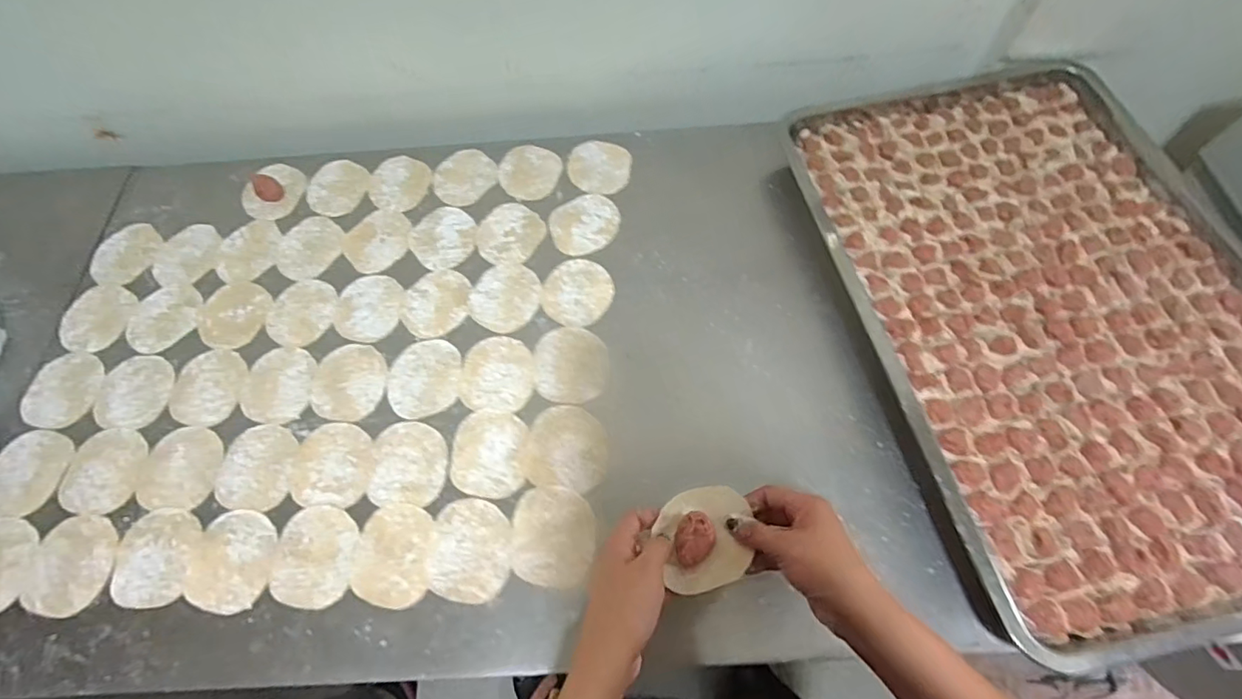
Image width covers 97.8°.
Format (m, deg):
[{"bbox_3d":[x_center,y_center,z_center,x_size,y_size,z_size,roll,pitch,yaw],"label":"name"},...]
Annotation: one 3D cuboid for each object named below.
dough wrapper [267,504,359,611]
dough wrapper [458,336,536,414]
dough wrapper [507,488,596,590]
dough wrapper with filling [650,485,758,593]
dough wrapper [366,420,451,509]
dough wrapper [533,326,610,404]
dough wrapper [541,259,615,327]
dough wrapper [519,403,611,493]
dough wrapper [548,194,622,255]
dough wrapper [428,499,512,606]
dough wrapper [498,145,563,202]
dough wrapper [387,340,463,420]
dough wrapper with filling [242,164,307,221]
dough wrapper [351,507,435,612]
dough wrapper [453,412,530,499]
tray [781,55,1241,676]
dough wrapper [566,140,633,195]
[{"bbox_3d":[-0.278,0.187,0.493,0.073,0.005,0.085,-2,64,1],"label":"dough wrapper"},{"bbox_3d":[-0.128,0.025,0.564,0.078,0.004,0.081,4,64,3],"label":"dough wrapper"},{"bbox_3d":[-0.061,0.168,0.492,0.076,0.004,0.085,-1,64,1],"label":"dough wrapper"},{"bbox_3d":[0.066,0.146,0.424,0.071,0.025,0.074,-14,64,-5],"label":"dough wrapper with filling"},{"bbox_3d":[-0.206,0.110,0.526,0.075,0.004,0.078,1,64,2],"label":"dough wrapper"},{"bbox_3d":[-0.052,0.015,0.565,0.077,0.004,0.084,-6,64,-1],"label":"dough wrapper"},{"bbox_3d":[-0.048,-0.064,0.603,0.077,0.004,0.083,-1,64,1],"label":"dough wrapper"},{"bbox_3d":[-0.053,0.094,0.526,0.083,0.004,0.078,9,65,6],"label":"dough wrapper"},{"bbox_3d":[-0.042,-0.150,0.644,0.080,0.004,0.084,-1,64,1],"label":"dough wrapper"},{"bbox_3d":[-0.135,0.180,0.488,0.072,0.004,0.085,5,64,4],"label":"dough wrapper"},{"bbox_3d":[-0.117,-0.225,0.683,0.079,0.004,0.085,-1,64,1],"label":"dough wrapper"},{"bbox_3d":[-0.205,0.030,0.565,0.074,0.004,0.085,-1,64,1],"label":"dough wrapper"},{"bbox_3d":[-0.434,-0.201,0.681,0.062,0.020,0.080,24,67,13],"label":"dough wrapper with filling"},{"bbox_3d":[-0.205,0.184,0.489,0.070,0.004,0.085,0,64,2],"label":"dough wrapper"},{"bbox_3d":[-0.129,0.101,0.527,0.071,0.004,0.083,0,64,2],"label":"dough wrapper"},{"bbox_3d":[0.427,-0.051,0.553,0.393,0.055,0.603,-10,64,-3],"label":"tray"},{"bbox_3d":[-0.028,-0.231,0.682,0.080,0.005,0.079,7,64,5],"label":"dough wrapper"}]

